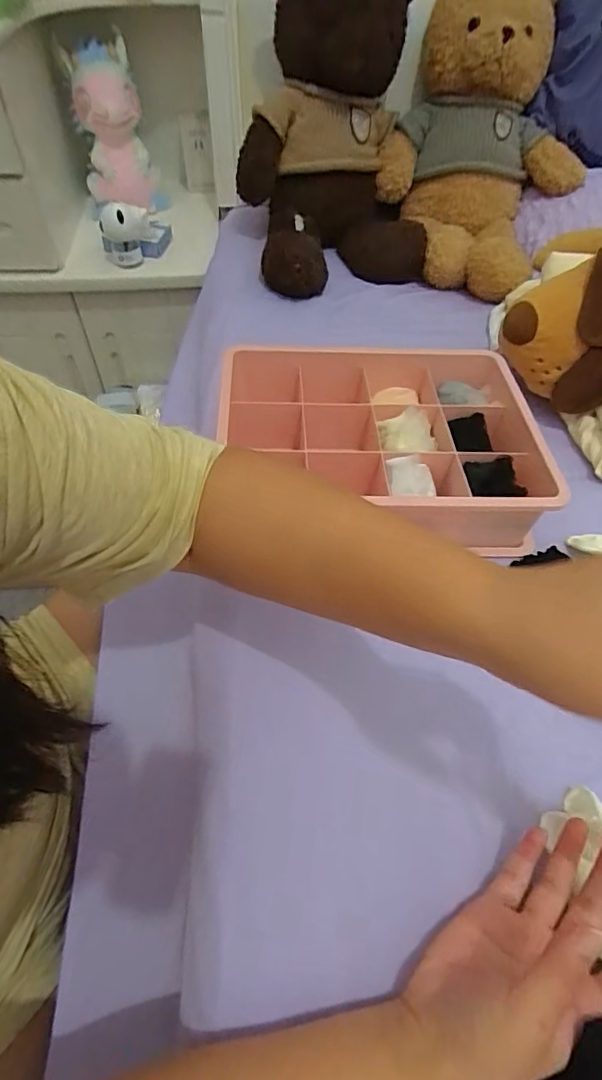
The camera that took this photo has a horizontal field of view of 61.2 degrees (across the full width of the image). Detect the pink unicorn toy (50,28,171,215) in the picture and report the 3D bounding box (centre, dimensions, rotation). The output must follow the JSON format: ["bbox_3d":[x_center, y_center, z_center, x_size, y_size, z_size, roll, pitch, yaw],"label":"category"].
[{"bbox_3d":[-0.311,-0.685,0.862,0.128,0.221,0.080,-15,54,-12],"label":"pink unicorn toy"}]

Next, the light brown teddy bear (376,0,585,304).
[{"bbox_3d":[0.255,-0.557,0.716,0.277,0.275,0.269,17,54,12],"label":"light brown teddy bear"}]

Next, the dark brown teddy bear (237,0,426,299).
[{"bbox_3d":[0.043,-0.552,0.699,0.253,0.299,0.312,-4,53,-4],"label":"dark brown teddy bear"}]

